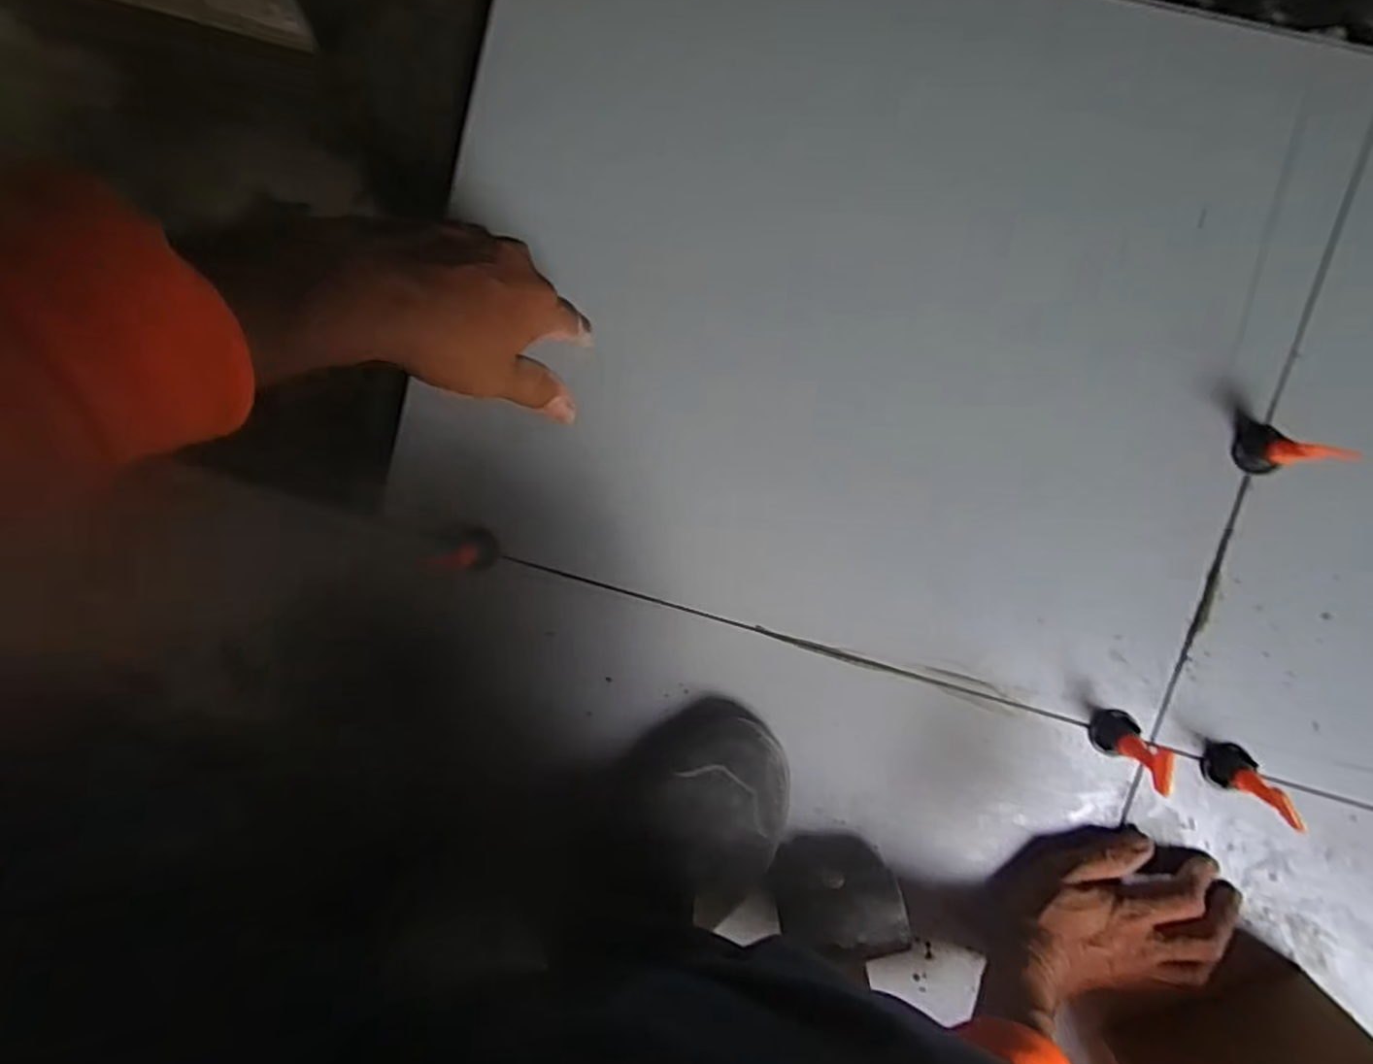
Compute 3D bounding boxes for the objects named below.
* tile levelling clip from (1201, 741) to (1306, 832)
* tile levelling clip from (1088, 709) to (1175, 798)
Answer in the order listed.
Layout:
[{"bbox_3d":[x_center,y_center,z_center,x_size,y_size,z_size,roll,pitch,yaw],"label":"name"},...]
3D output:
[{"bbox_3d":[0.373,0.164,0.480,0.032,0.066,0.030,1,96,5],"label":"tile levelling clip"},{"bbox_3d":[0.298,0.143,0.486,0.030,0.066,0.030,1,96,5],"label":"tile levelling clip"}]

